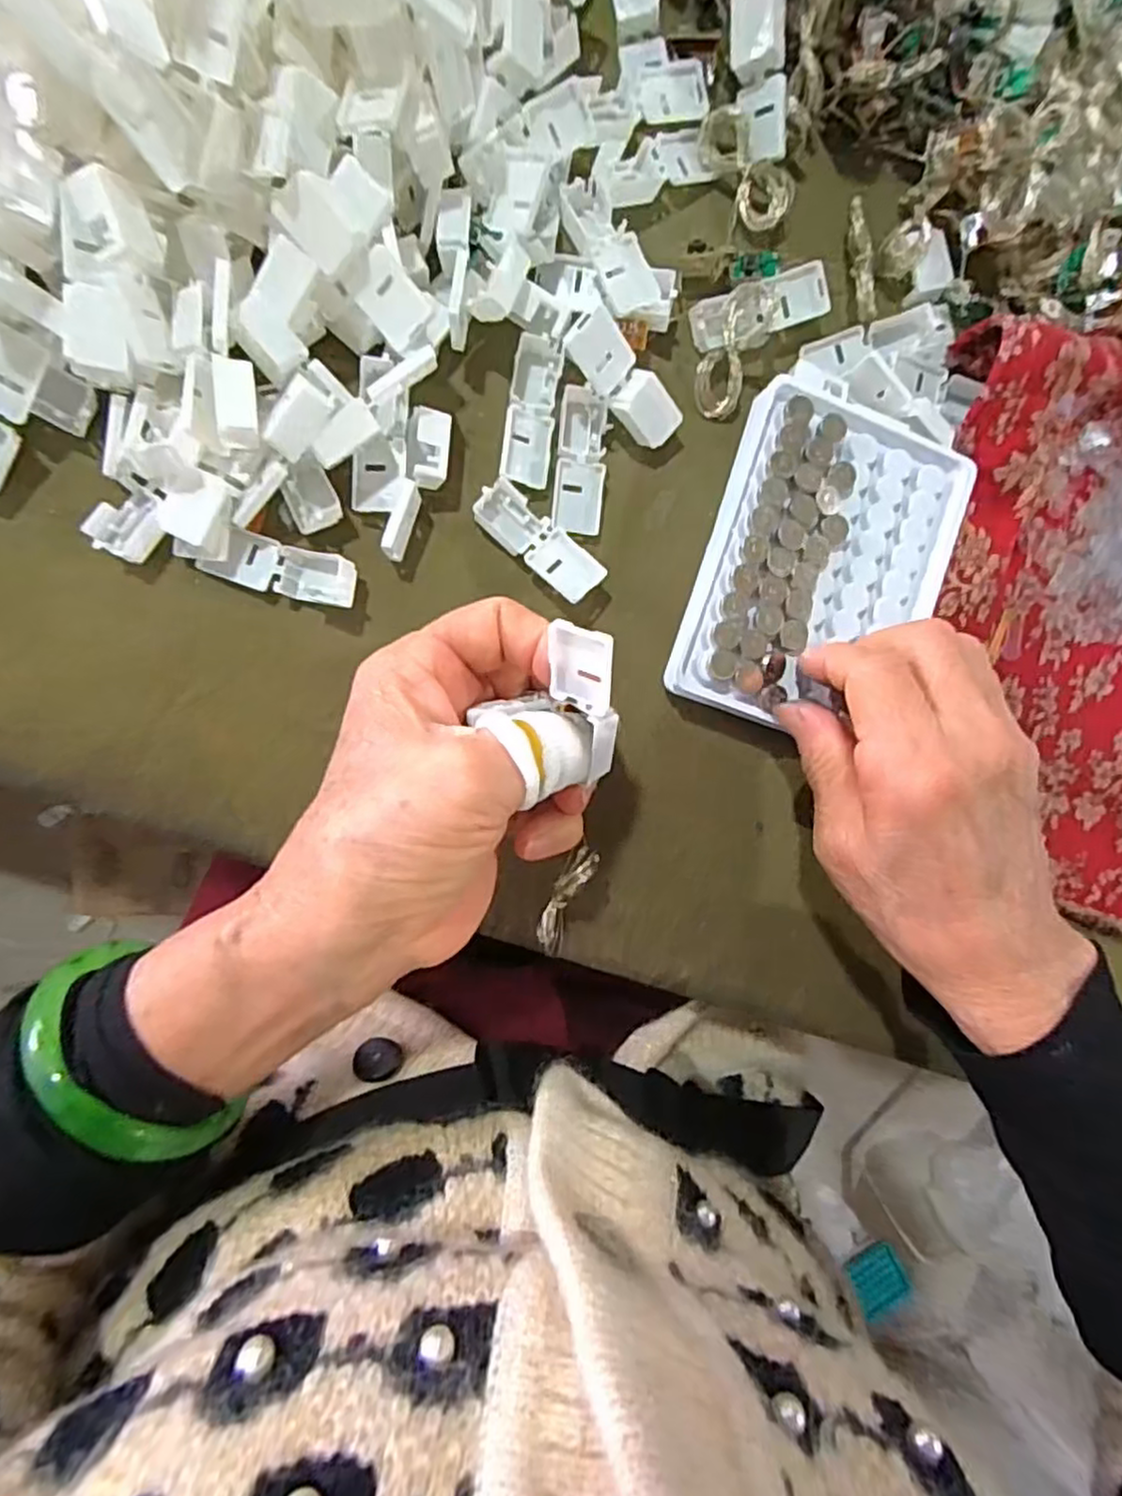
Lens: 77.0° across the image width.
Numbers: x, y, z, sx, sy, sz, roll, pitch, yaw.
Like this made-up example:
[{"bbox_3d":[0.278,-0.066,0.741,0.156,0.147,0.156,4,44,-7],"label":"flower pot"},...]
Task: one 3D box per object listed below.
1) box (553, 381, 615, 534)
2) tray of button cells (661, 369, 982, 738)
[{"bbox_3d":[0.008,-0.114,0.282,0.020,0.009,0.056,5,91,-10],"label":"box"},{"bbox_3d":[0.106,-0.072,0.284,0.093,0.019,0.134,20,91,-10],"label":"tray of button cells"}]

